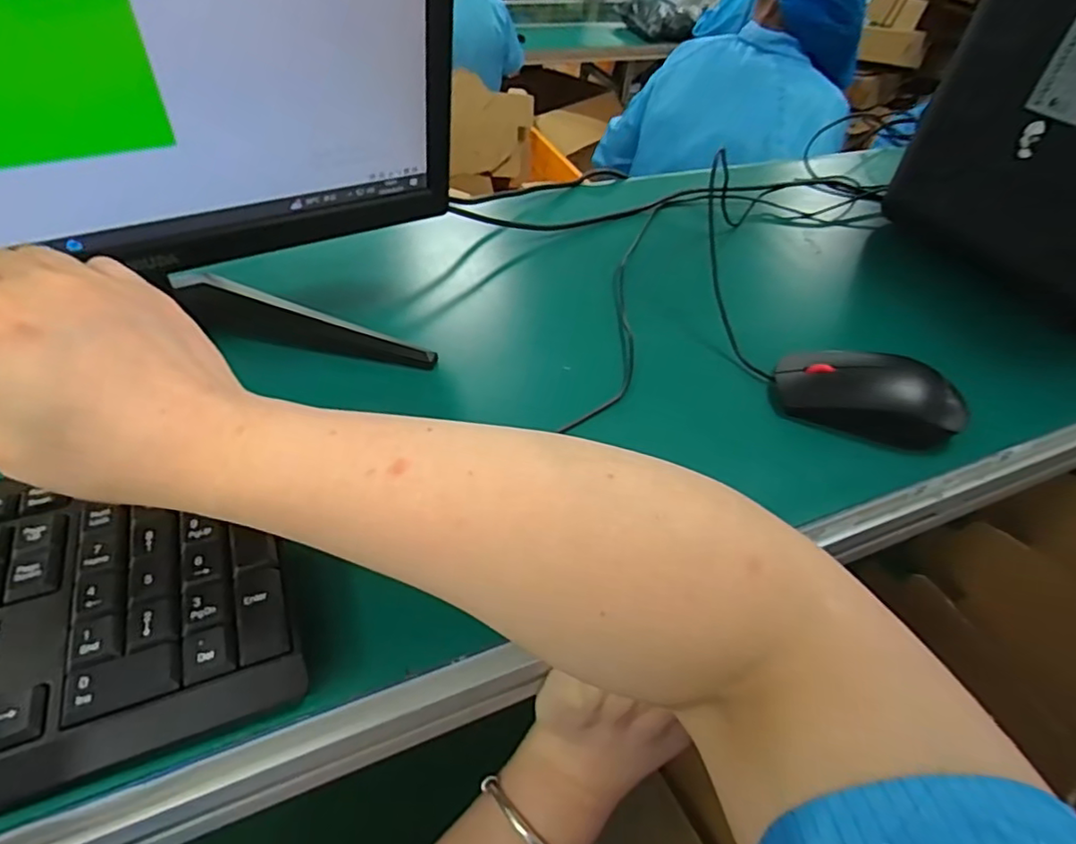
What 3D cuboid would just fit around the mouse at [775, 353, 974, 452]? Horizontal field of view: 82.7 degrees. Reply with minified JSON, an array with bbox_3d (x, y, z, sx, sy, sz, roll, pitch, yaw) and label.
[{"bbox_3d":[0.204,-0.017,0.379,0.105,0.035,0.063,21,47,15],"label":"mouse"}]

